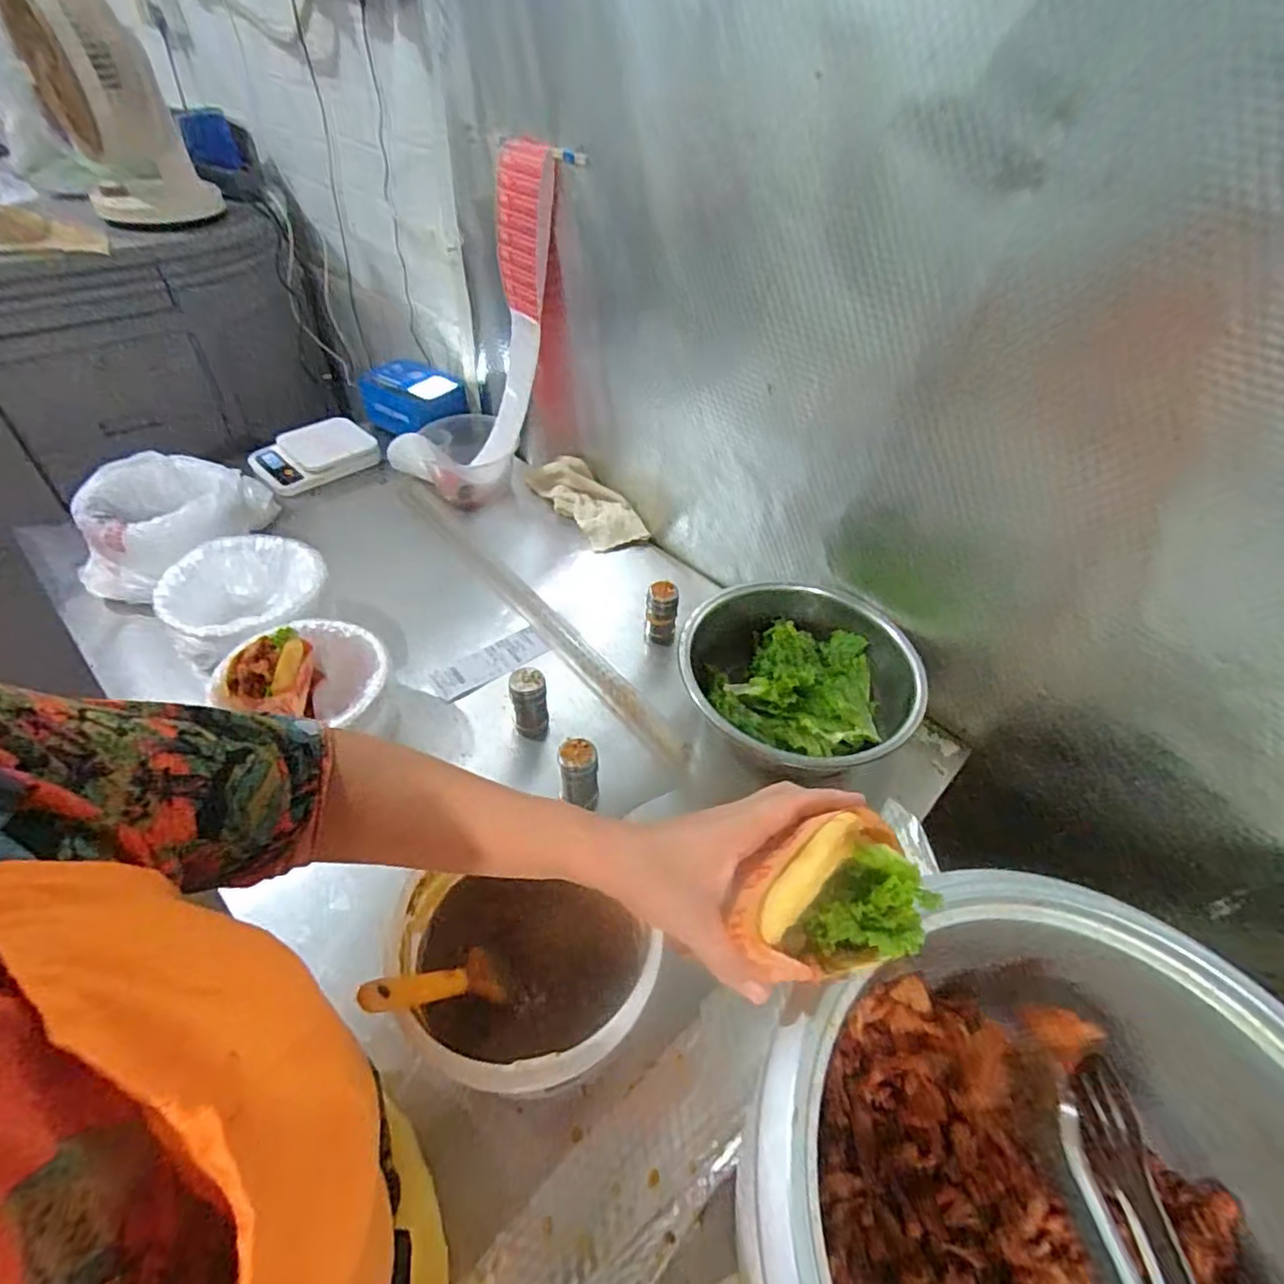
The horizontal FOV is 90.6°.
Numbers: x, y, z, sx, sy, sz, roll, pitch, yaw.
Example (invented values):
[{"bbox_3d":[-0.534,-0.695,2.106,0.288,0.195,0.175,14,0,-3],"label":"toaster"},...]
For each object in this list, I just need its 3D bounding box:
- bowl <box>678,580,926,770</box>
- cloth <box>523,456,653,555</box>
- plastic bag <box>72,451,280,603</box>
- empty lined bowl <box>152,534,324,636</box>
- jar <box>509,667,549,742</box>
[{"bbox_3d":[0.182,0.045,0.764,0.260,0.123,0.247,3,46,-3],"label":"bowl"},{"bbox_3d":[-0.095,-0.242,1.037,0.091,0.059,0.236,-25,54,-26],"label":"cloth"},{"bbox_3d":[-0.656,-0.174,0.893,0.214,0.121,0.241,-12,49,-17],"label":"plastic bag"},{"bbox_3d":[-0.485,-0.055,0.788,0.174,0.074,0.177,-18,51,-21],"label":"empty lined bowl"},{"bbox_3d":[-0.128,0.079,0.732,0.038,0.099,0.039,3,46,-3],"label":"jar"}]

